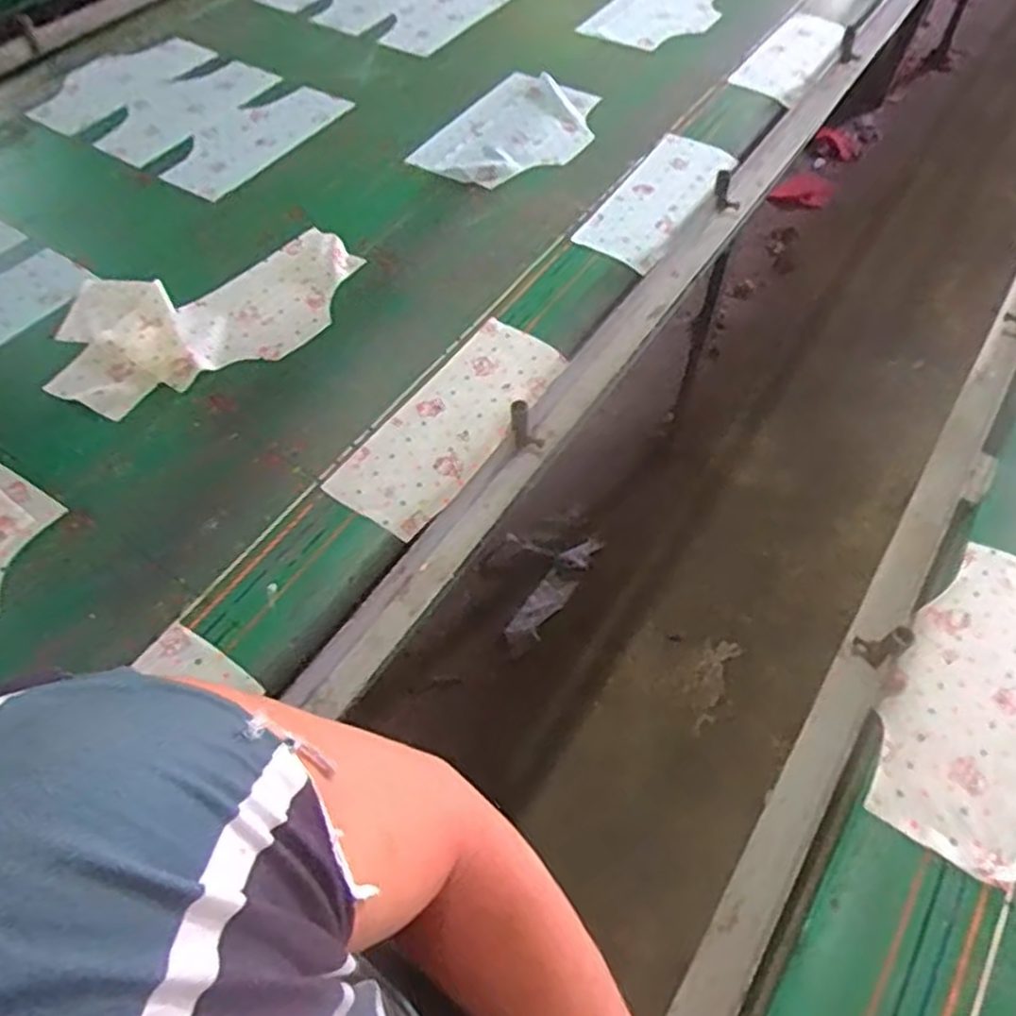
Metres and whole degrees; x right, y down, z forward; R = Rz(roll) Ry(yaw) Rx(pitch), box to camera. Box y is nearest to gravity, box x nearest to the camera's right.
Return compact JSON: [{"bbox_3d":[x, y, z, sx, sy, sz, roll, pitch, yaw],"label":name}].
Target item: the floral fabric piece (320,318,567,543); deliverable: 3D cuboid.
[{"bbox_3d":[-0.057,-0.101,0.861,0.131,0.018,0.313,28,59,20],"label":"floral fabric piece"}]

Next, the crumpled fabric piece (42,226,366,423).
[{"bbox_3d":[-0.386,-0.253,0.982,0.381,0.028,0.236,-18,56,-12],"label":"crumpled fabric piece"}]

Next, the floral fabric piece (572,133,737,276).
[{"bbox_3d":[0.228,-0.464,1.126,0.130,0.015,0.340,26,58,19],"label":"floral fabric piece"}]

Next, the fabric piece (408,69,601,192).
[{"bbox_3d":[0.019,-0.624,1.229,0.220,0.018,0.323,25,58,18],"label":"fabric piece"}]

